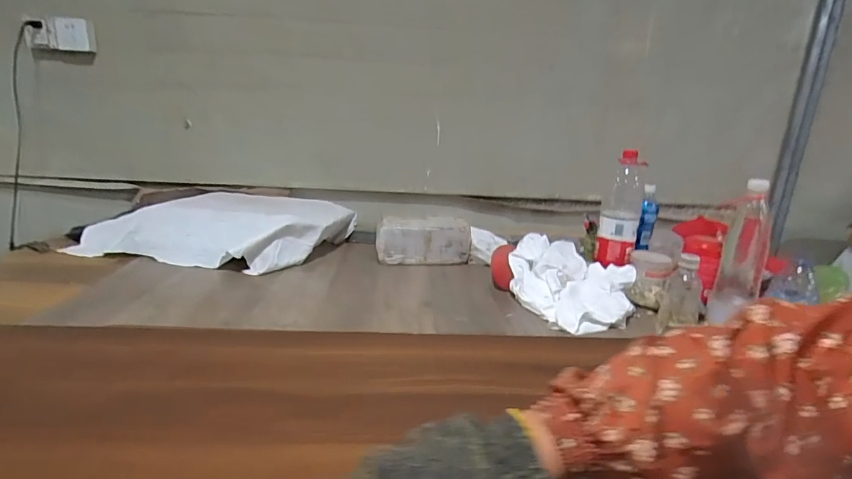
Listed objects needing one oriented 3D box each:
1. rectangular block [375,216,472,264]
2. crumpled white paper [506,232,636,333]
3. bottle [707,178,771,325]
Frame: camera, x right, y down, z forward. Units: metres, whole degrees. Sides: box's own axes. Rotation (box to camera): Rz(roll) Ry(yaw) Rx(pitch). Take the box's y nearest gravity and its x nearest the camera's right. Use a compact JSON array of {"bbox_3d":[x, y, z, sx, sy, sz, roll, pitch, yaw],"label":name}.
[{"bbox_3d":[-0.011,0.007,1.146,0.239,0.115,0.090,-1,16,-9],"label":"rectangular block"},{"bbox_3d":[0.293,0.081,0.925,0.274,0.056,0.234,29,48,32],"label":"crumpled white paper"},{"bbox_3d":[0.604,0.019,0.836,0.076,0.251,0.085,15,21,39],"label":"bottle"}]

